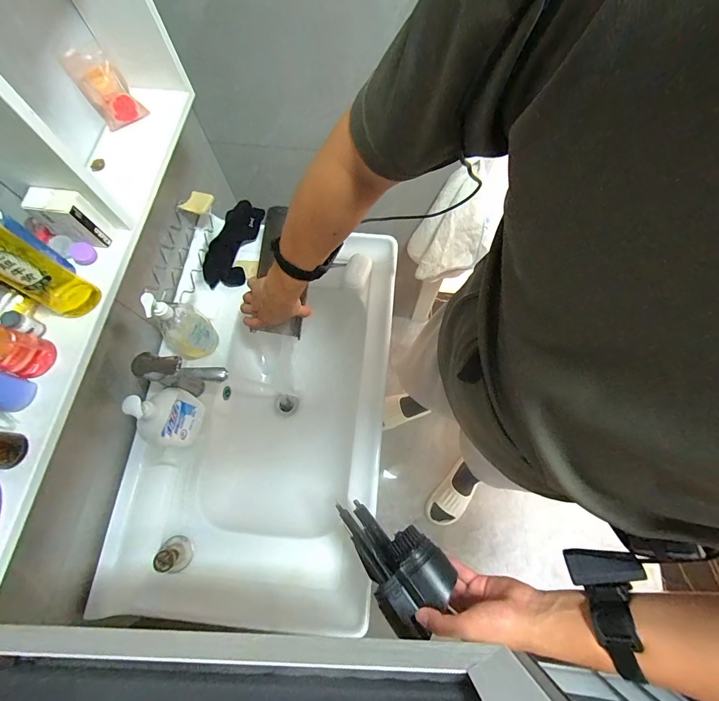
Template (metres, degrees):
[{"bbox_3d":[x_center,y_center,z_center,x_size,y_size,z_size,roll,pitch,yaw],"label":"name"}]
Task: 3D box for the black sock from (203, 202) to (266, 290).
[{"bbox_3d":[-0.294,-0.245,0.818,0.091,0.064,0.214,23,87,6],"label":"black sock"}]

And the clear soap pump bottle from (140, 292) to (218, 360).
[{"bbox_3d":[-0.349,-0.047,0.680,0.056,0.226,0.092,36,75,10],"label":"clear soap pump bottle"}]

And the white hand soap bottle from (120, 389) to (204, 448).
[{"bbox_3d":[-0.370,0.121,0.653,0.069,0.204,0.108,12,73,3],"label":"white hand soap bottle"}]

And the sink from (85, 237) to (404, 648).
[{"bbox_3d":[-0.186,0.130,0.791,0.465,0.212,0.763,6,72,1],"label":"sink"}]

